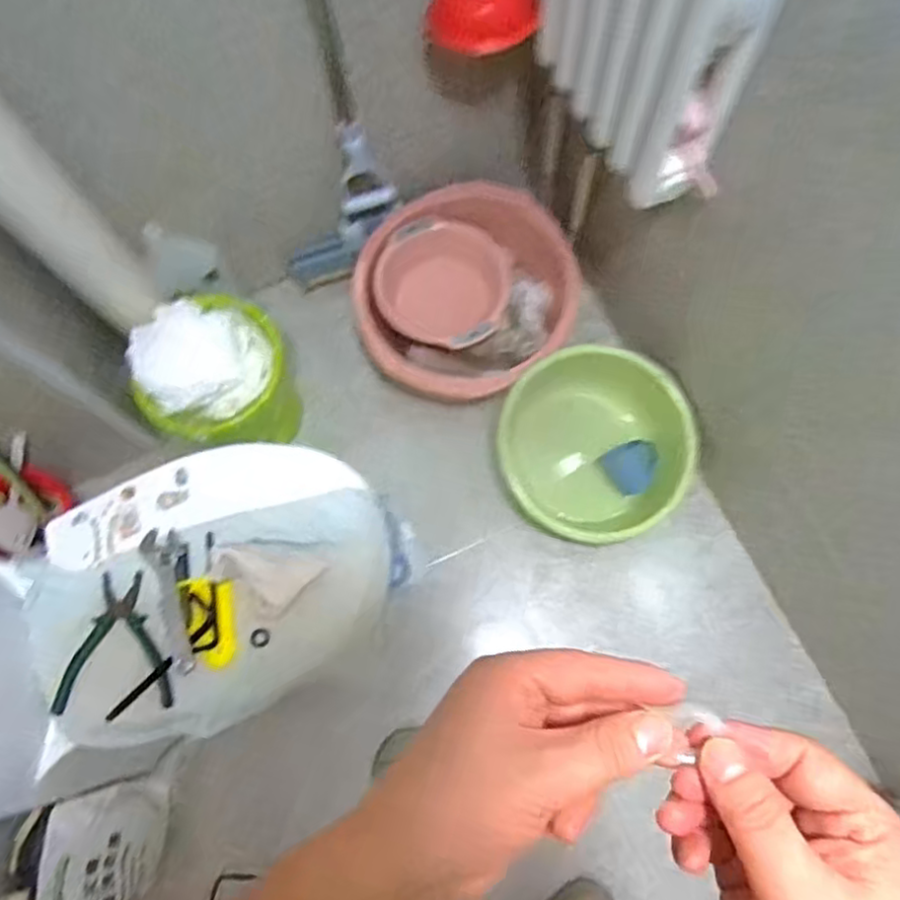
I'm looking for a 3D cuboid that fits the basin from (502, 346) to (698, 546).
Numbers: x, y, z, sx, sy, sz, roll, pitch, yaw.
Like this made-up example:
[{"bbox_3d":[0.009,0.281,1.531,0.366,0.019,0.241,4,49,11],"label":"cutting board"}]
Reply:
[{"bbox_3d":[0.275,-0.003,1.269,0.353,0.137,0.334,0,73,1],"label":"basin"}]

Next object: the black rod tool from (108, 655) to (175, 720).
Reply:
[{"bbox_3d":[-0.385,0.296,0.833,0.011,0.013,0.098,43,78,13],"label":"black rod tool"}]

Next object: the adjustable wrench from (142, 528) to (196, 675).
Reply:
[{"bbox_3d":[-0.356,0.190,0.878,0.056,0.016,0.192,-23,74,-6],"label":"adjustable wrench"}]

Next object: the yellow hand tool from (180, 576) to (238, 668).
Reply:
[{"bbox_3d":[-0.308,0.222,0.866,0.067,0.018,0.113,-12,73,-2],"label":"yellow hand tool"}]

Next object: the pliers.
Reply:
[{"bbox_3d":[-0.425,0.245,0.867,0.146,0.021,0.165,-4,73,0],"label":"pliers"}]

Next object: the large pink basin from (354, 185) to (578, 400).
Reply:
[{"bbox_3d":[0.036,-0.324,1.361,0.418,0.133,0.432,0,73,1],"label":"large pink basin"}]

